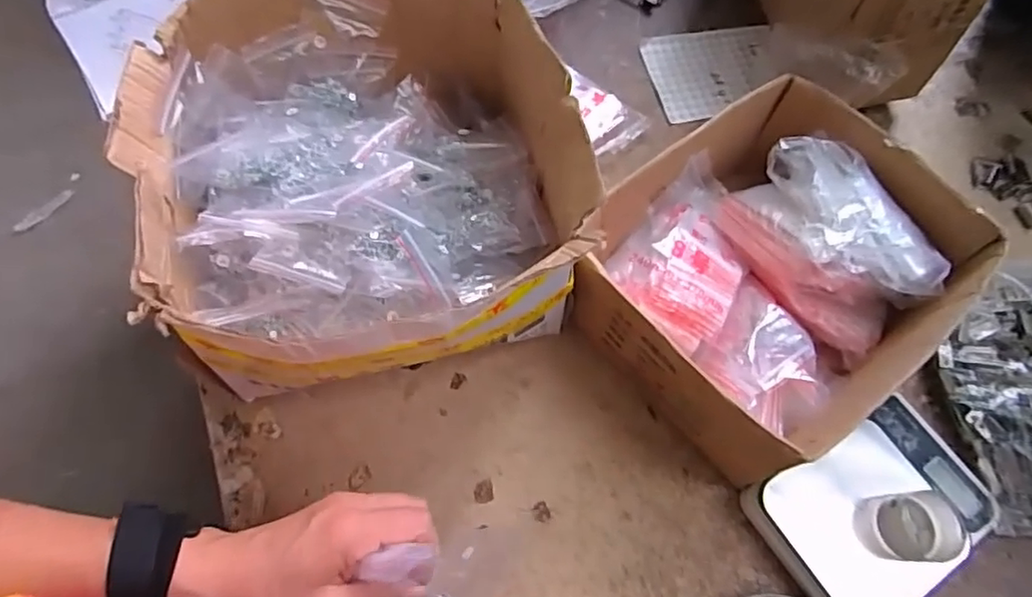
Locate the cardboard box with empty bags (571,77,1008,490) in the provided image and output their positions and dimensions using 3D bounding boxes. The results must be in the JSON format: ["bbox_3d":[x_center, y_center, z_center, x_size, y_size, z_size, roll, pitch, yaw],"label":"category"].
[{"bbox_3d":[0.236,-0.026,0.578,0.319,0.130,0.270,-38,72,-18],"label":"cardboard box with empty bags"}]

